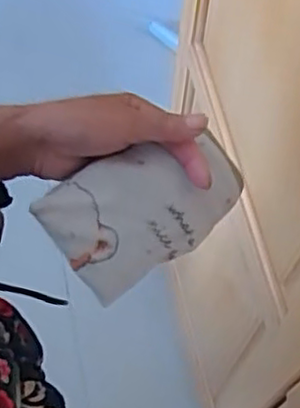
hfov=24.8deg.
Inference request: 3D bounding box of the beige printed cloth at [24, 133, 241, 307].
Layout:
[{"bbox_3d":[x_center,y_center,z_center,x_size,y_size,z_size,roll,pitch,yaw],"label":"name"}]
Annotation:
[{"bbox_3d":[0.000,0.000,0.486,0.142,0.018,0.086,-32,98,-17],"label":"beige printed cloth"}]

